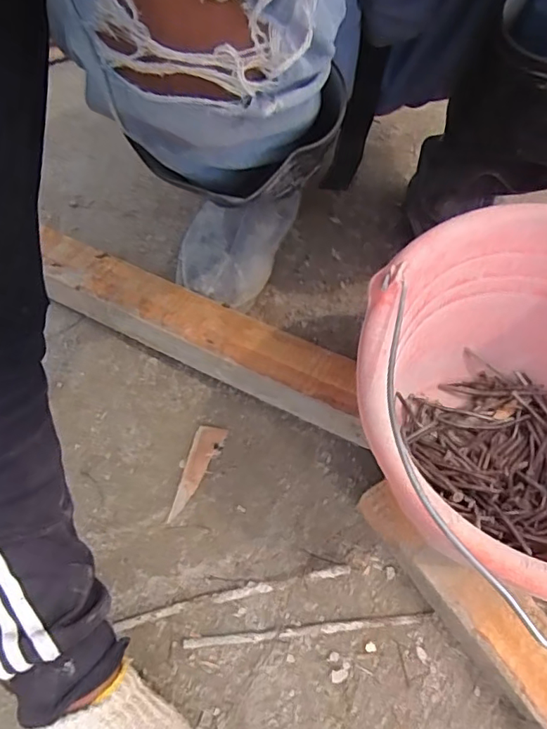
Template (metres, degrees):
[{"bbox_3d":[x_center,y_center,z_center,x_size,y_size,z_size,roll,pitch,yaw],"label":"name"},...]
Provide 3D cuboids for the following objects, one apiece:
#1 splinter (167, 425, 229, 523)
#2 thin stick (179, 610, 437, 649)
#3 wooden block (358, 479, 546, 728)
[{"bbox_3d":[-0.071,0.096,0.475,0.026,0.007,0.090,18,61,6],"label":"splinter"},{"bbox_3d":[0.028,0.210,0.419,0.194,0.006,0.008,-4,61,-6],"label":"thin stick"},{"bbox_3d":[0.175,0.204,0.409,0.065,0.045,0.242,-31,67,-19],"label":"wooden block"}]

